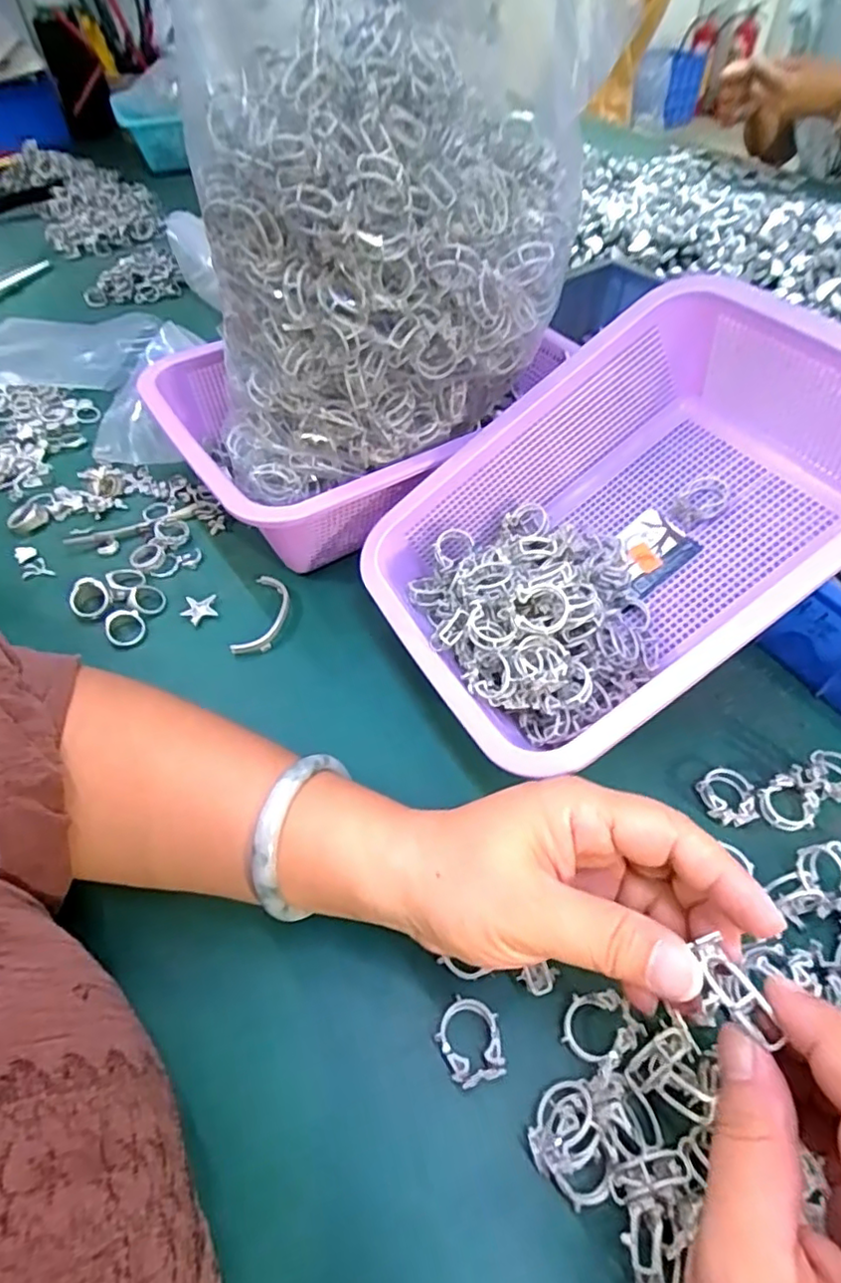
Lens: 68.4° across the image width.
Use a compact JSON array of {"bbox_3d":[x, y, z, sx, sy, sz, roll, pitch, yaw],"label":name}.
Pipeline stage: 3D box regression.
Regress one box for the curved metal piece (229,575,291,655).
[{"bbox_3d":[-0.103,-0.017,0.409,0.027,0.011,0.063,6,53,6],"label":"curved metal piece"}]

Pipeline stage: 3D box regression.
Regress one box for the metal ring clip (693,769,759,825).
[{"bbox_3d":[0.160,0.081,0.323,0.025,0.009,0.029,-1,52,0],"label":"metal ring clip"}]

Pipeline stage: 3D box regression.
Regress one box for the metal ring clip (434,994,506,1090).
[{"bbox_3d":[0.020,0.166,0.258,0.025,0.012,0.030,-14,53,-9],"label":"metal ring clip"}]

